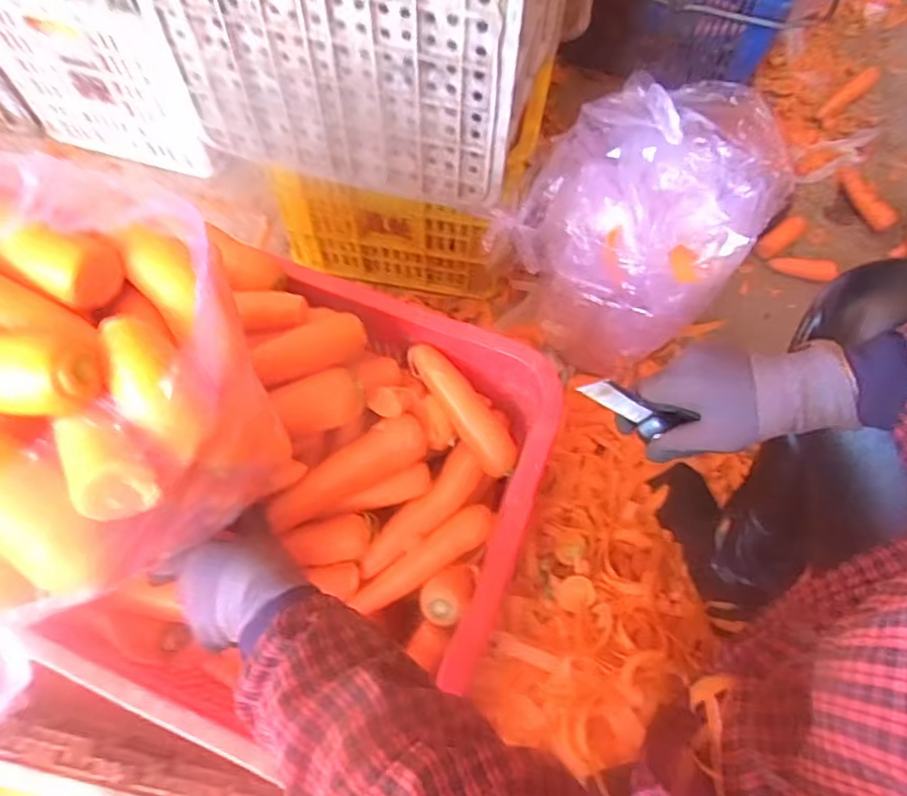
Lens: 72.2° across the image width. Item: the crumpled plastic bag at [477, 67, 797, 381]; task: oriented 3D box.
[{"bbox_3d":[0.215,-0.211,0.788,0.273,0.286,0.205,34,69,13],"label":"crumpled plastic bag"}]

